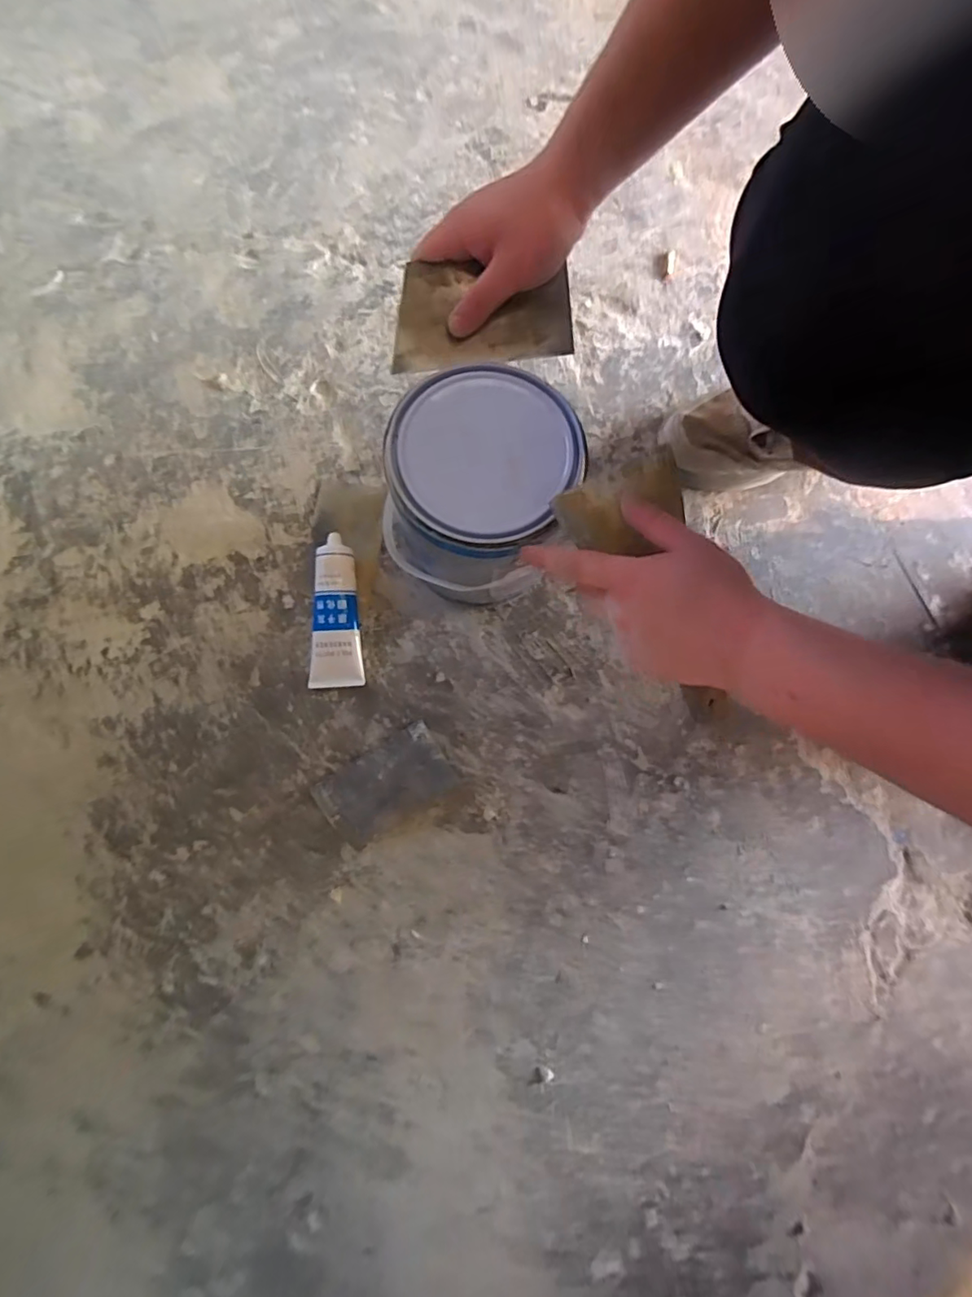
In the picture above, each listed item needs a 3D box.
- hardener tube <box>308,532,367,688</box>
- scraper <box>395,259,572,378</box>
[{"bbox_3d":[-0.148,-0.036,0.524,0.049,0.031,0.143,-4,79,-2],"label":"hardener tube"},{"bbox_3d":[-0.004,-0.259,0.416,0.138,0.011,0.069,-7,114,-1],"label":"scraper"}]

